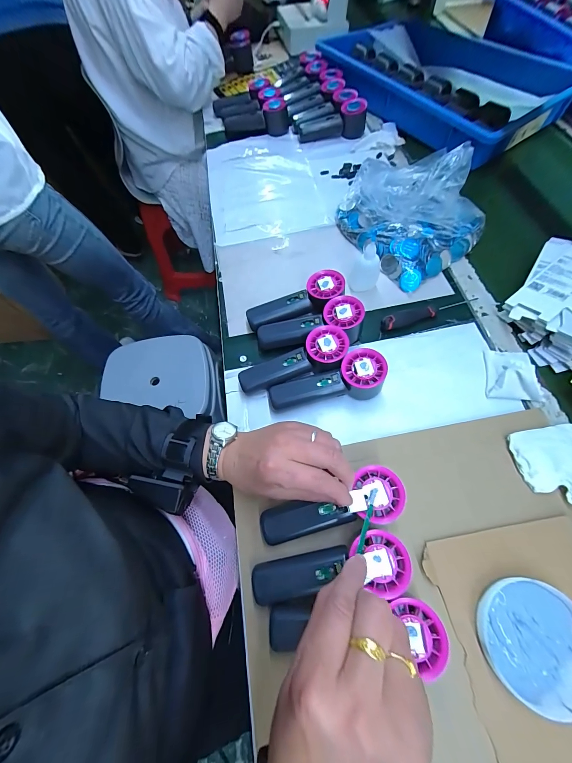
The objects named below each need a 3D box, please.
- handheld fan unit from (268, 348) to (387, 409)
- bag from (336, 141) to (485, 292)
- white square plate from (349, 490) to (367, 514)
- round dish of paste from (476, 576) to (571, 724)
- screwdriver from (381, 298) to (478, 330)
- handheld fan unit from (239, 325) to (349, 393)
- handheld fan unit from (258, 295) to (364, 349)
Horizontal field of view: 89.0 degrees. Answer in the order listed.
[{"bbox_3d":[0.054,0.001,0.394,0.153,0.055,0.056,-7,63,0],"label":"handheld fan unit"},{"bbox_3d":[0.215,-0.308,0.517,0.214,0.087,0.242,-35,66,-13],"label":"bag"},{"bbox_3d":[0.075,0.124,0.302,0.023,0.004,0.021,8,67,-32],"label":"white square plate"},{"bbox_3d":[0.239,0.248,0.278,0.096,0.017,0.100,-1,63,3],"label":"round dish of paste"},{"bbox_3d":[0.225,-0.112,0.455,0.158,0.021,0.024,-18,64,-5],"label":"screwdriver"},{"bbox_3d":[0.010,-0.026,0.410,0.152,0.055,0.057,-15,63,-4],"label":"handheld fan unit"},{"bbox_3d":[0.037,-0.078,0.439,0.157,0.049,0.048,-14,63,10],"label":"handheld fan unit"}]

